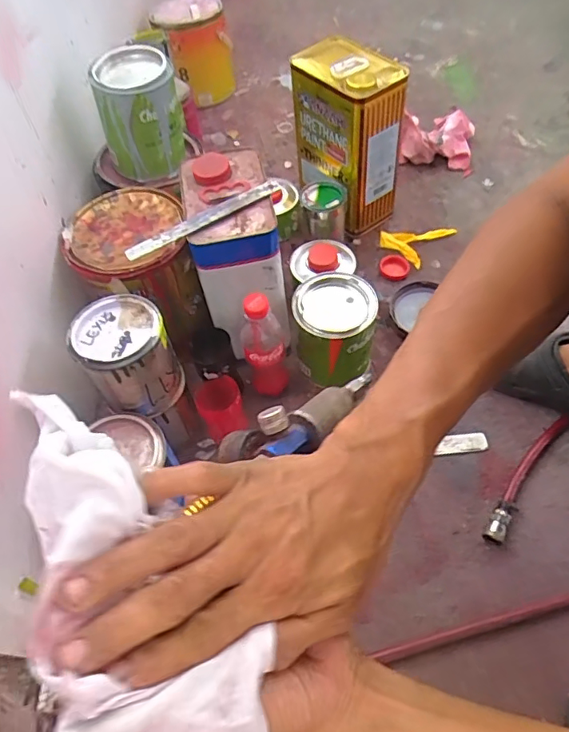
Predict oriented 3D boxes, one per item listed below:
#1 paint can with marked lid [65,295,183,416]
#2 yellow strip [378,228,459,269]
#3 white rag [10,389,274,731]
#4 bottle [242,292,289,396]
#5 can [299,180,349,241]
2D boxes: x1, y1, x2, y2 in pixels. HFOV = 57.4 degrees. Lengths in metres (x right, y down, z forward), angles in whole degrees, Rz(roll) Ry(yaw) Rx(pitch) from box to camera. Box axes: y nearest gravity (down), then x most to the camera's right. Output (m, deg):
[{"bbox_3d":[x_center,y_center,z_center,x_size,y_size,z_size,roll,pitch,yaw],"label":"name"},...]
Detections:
[{"bbox_3d":[-0.178,-0.011,0.600,0.101,0.106,0.106,-17,57,-6],"label":"paint can with marked lid"},{"bbox_3d":[0.220,-0.220,0.872,0.085,0.018,0.107,34,66,24],"label":"yellow strip"},{"bbox_3d":[-0.073,0.103,0.254,0.088,0.044,0.211,-21,73,-10],"label":"white rag"},{"bbox_3d":[-0.024,-0.018,0.676,0.056,0.195,0.057,-10,56,-1],"label":"bottle"},{"bbox_3d":[0.065,-0.252,0.855,0.070,0.088,0.069,-2,57,4],"label":"can"}]

